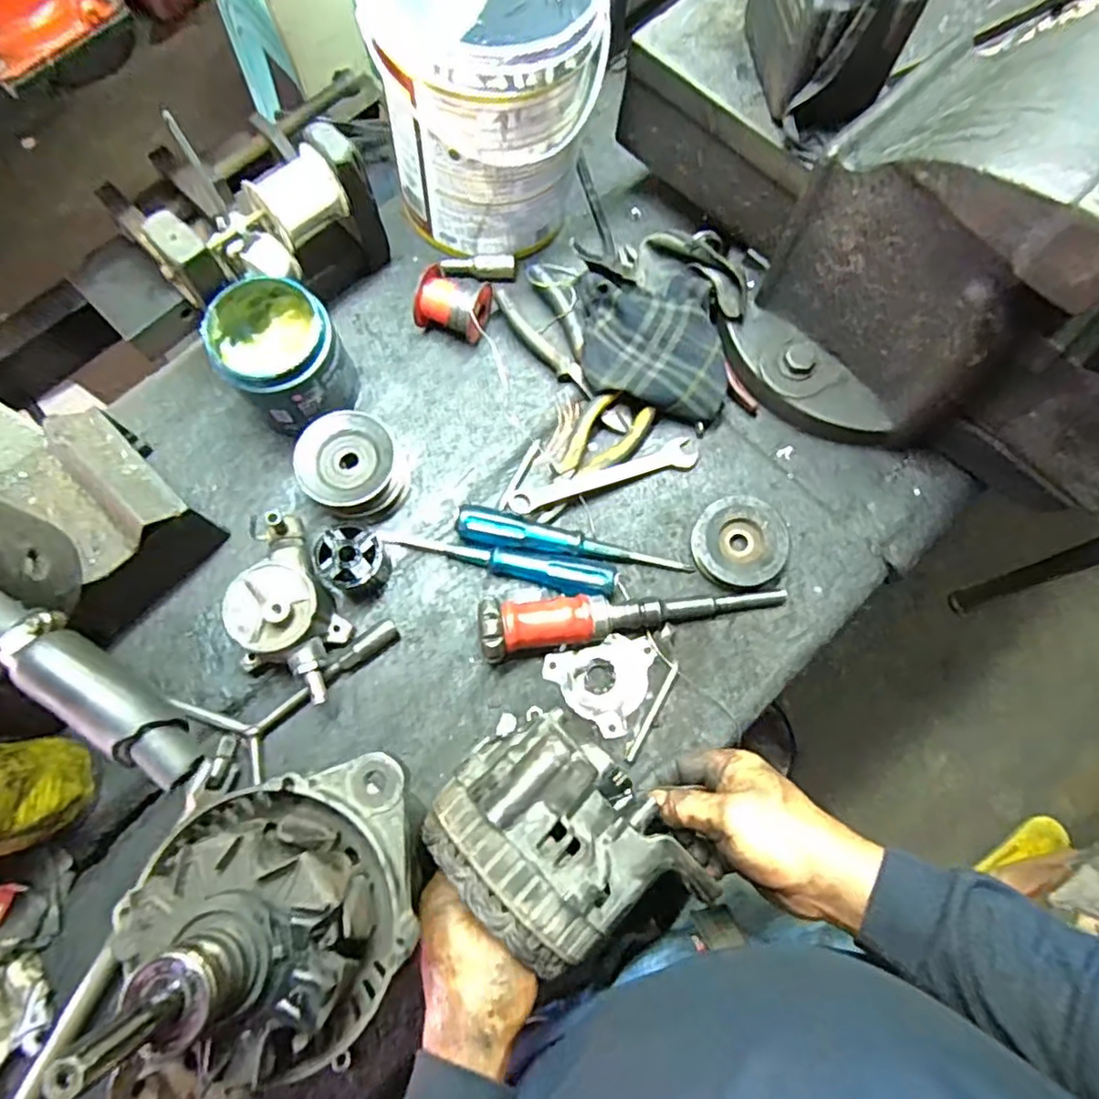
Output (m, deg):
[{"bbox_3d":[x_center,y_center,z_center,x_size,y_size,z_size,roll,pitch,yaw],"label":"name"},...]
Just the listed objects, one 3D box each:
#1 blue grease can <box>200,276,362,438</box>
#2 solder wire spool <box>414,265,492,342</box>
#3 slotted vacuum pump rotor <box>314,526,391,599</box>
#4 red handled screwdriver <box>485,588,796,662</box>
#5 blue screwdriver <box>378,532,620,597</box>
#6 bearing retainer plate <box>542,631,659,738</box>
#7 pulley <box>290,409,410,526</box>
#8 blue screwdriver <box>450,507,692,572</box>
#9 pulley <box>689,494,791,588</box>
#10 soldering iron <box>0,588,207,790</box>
[{"bbox_3d":[-0.215,-0.154,0.528,0.095,0.100,0.104,0,74,0],"label":"blue grease can"},{"bbox_3d":[-0.083,-0.215,0.577,0.066,0.043,0.050,19,75,5],"label":"solder wire spool"},{"bbox_3d":[-0.156,0.010,0.518,0.051,0.046,0.049,0,74,0],"label":"slotted vacuum pump rotor"},{"bbox_3d":[0.066,0.046,0.512,0.238,0.047,0.043,-9,75,-3],"label":"red handled screwdriver"},{"bbox_3d":[-0.041,0.011,0.529,0.194,0.022,0.023,10,74,3],"label":"blue screwdriver"},{"bbox_3d":[0.047,0.109,0.516,0.085,0.006,0.074,-18,75,-5],"label":"bearing retainer plate"},{"bbox_3d":[-0.163,-0.066,0.535,0.075,0.046,0.080,0,74,0],"label":"pulley"},{"bbox_3d":[0.018,-0.001,0.528,0.192,0.033,0.026,13,75,3],"label":"blue screwdriver"},{"bbox_3d":[0.156,-0.006,0.534,0.075,0.024,0.074,0,74,0],"label":"pulley"},{"bbox_3d":[-0.263,0.020,0.289,0.260,0.031,0.028,32,77,8],"label":"soldering iron"}]

